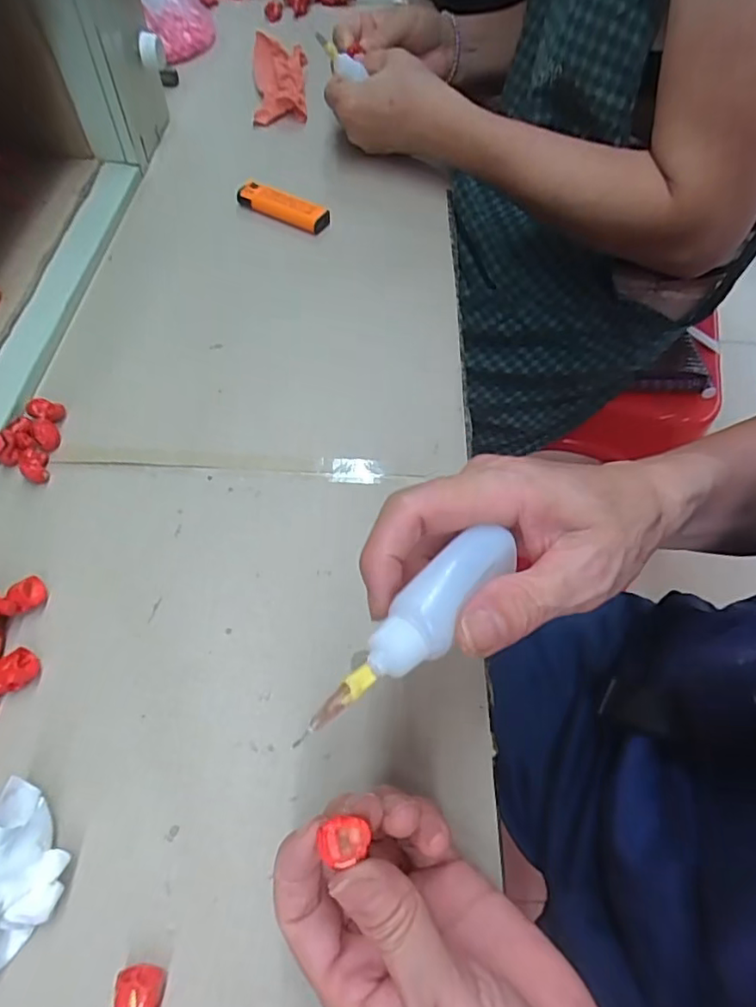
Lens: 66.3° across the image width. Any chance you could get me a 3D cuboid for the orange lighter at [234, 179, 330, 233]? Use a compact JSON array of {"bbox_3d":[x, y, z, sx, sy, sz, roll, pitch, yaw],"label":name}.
[{"bbox_3d":[-0.079,-0.248,0.482,0.081,0.017,0.017,23,59,12],"label":"orange lighter"}]

